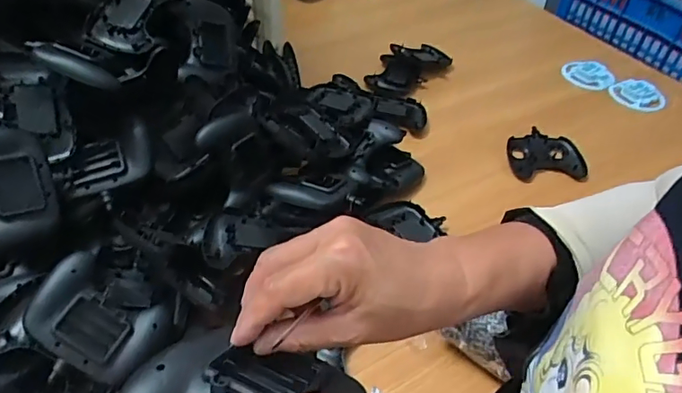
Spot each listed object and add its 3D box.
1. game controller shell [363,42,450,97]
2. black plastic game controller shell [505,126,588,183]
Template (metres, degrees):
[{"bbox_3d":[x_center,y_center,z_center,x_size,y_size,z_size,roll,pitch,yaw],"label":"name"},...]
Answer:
[{"bbox_3d":[0.132,-0.263,1.036,0.111,0.038,0.213,37,51,27],"label":"game controller shell"},{"bbox_3d":[0.338,-0.069,0.861,0.117,0.026,0.114,3,44,-4],"label":"black plastic game controller shell"}]

